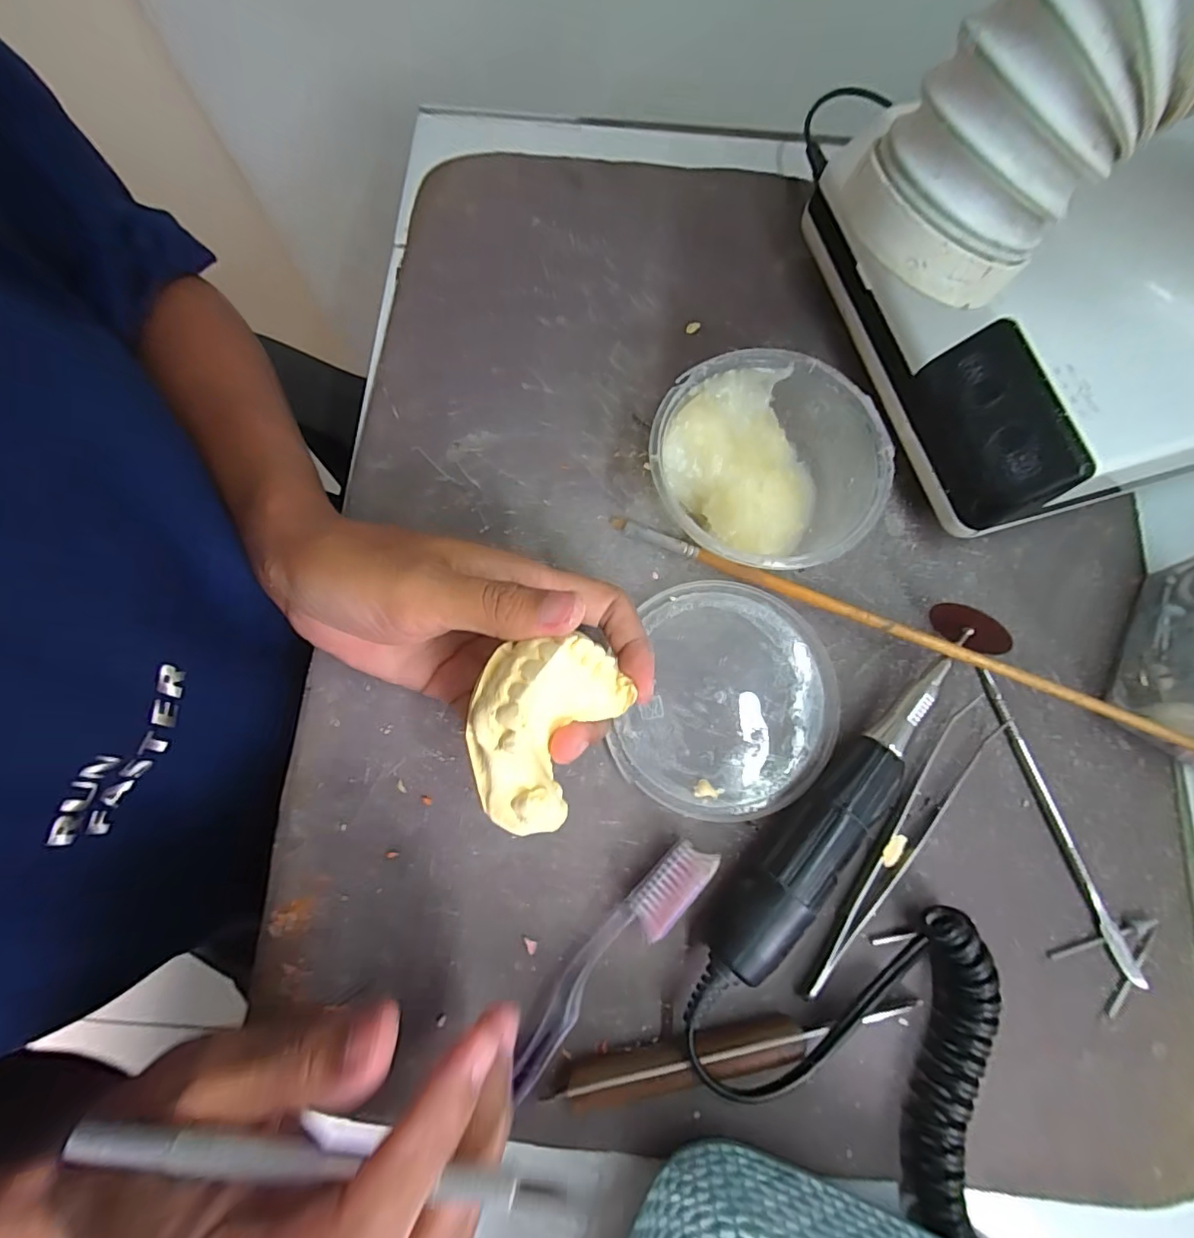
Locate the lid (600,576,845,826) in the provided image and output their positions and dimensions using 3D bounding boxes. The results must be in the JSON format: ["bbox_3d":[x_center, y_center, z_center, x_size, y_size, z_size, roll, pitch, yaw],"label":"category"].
[{"bbox_3d":[0.061,0.037,0.243,0.092,0.006,0.102,16,77,3],"label":"lid"}]

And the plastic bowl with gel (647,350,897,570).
[{"bbox_3d":[0.083,-0.076,0.251,0.104,0.042,0.096,0,77,0],"label":"plastic bowl with gel"}]

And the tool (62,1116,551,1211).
[{"bbox_3d":[-0.072,0.140,0.138,0.124,0.004,0.006,5,77,2],"label":"tool"}]

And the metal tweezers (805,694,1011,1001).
[{"bbox_3d":[0.129,0.095,0.229,0.020,0.008,0.142,40,80,8],"label":"metal tweezers"}]

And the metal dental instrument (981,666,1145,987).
[{"bbox_3d":[0.199,0.086,0.231,0.010,0.008,0.135,-18,78,-5],"label":"metal dental instrument"}]

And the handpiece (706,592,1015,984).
[{"bbox_3d":[0.108,0.068,0.224,0.027,0.028,0.177,41,80,8],"label":"handpiece"}]

